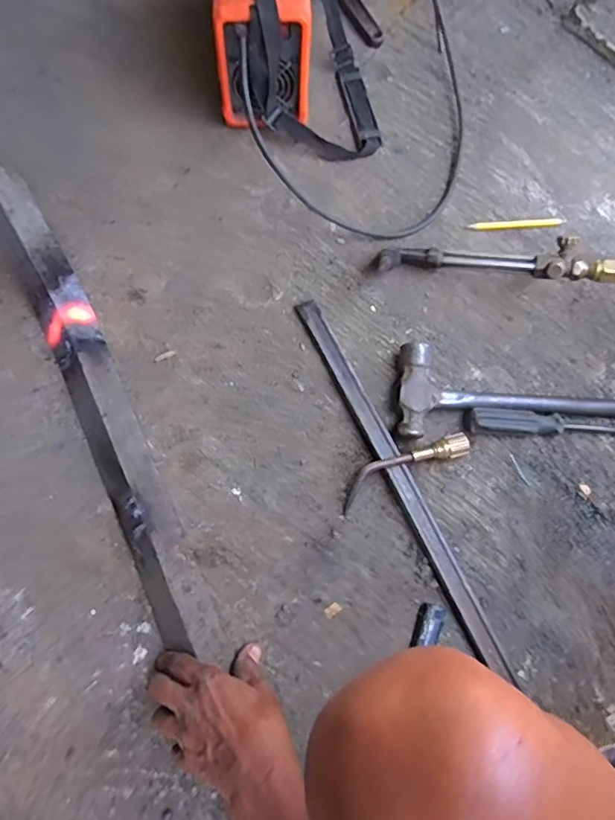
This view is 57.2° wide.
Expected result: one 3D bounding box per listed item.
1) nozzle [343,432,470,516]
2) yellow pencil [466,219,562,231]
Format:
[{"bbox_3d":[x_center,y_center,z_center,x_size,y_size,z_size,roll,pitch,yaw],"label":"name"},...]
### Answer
[{"bbox_3d":[0.104,0.063,0.619,0.152,0.025,0.033,-24,77,-8],"label":"nozzle"},{"bbox_3d":[0.263,-0.235,0.716,0.121,0.007,0.011,-6,75,-4],"label":"yellow pencil"}]

